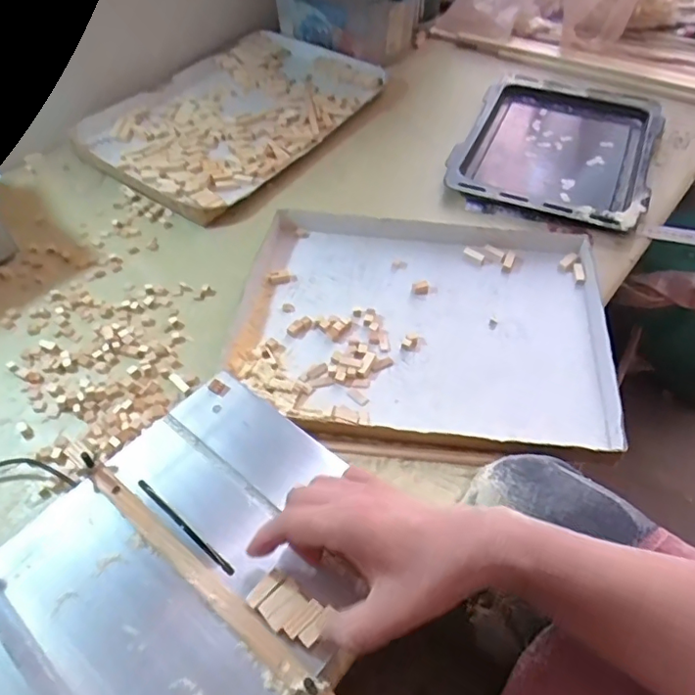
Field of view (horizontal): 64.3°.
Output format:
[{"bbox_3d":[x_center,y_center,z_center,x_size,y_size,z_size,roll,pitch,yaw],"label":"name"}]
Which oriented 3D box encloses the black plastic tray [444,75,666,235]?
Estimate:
[{"bbox_3d":[0.329,-0.325,0.857,0.272,0.037,0.381,18,55,14],"label":"black plastic tray"}]

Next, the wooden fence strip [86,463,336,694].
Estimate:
[{"bbox_3d":[-0.095,0.158,0.370,0.258,0.018,0.016,34,58,23],"label":"wooden fence strip"}]

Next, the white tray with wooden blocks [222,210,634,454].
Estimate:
[{"bbox_3d":[0.081,-0.039,0.626,0.398,0.035,0.319,6,53,5],"label":"white tray with wooden blocks"}]

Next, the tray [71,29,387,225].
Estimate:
[{"bbox_3d":[-0.176,-0.393,0.913,0.311,0.031,0.486,27,56,19],"label":"tray"}]

